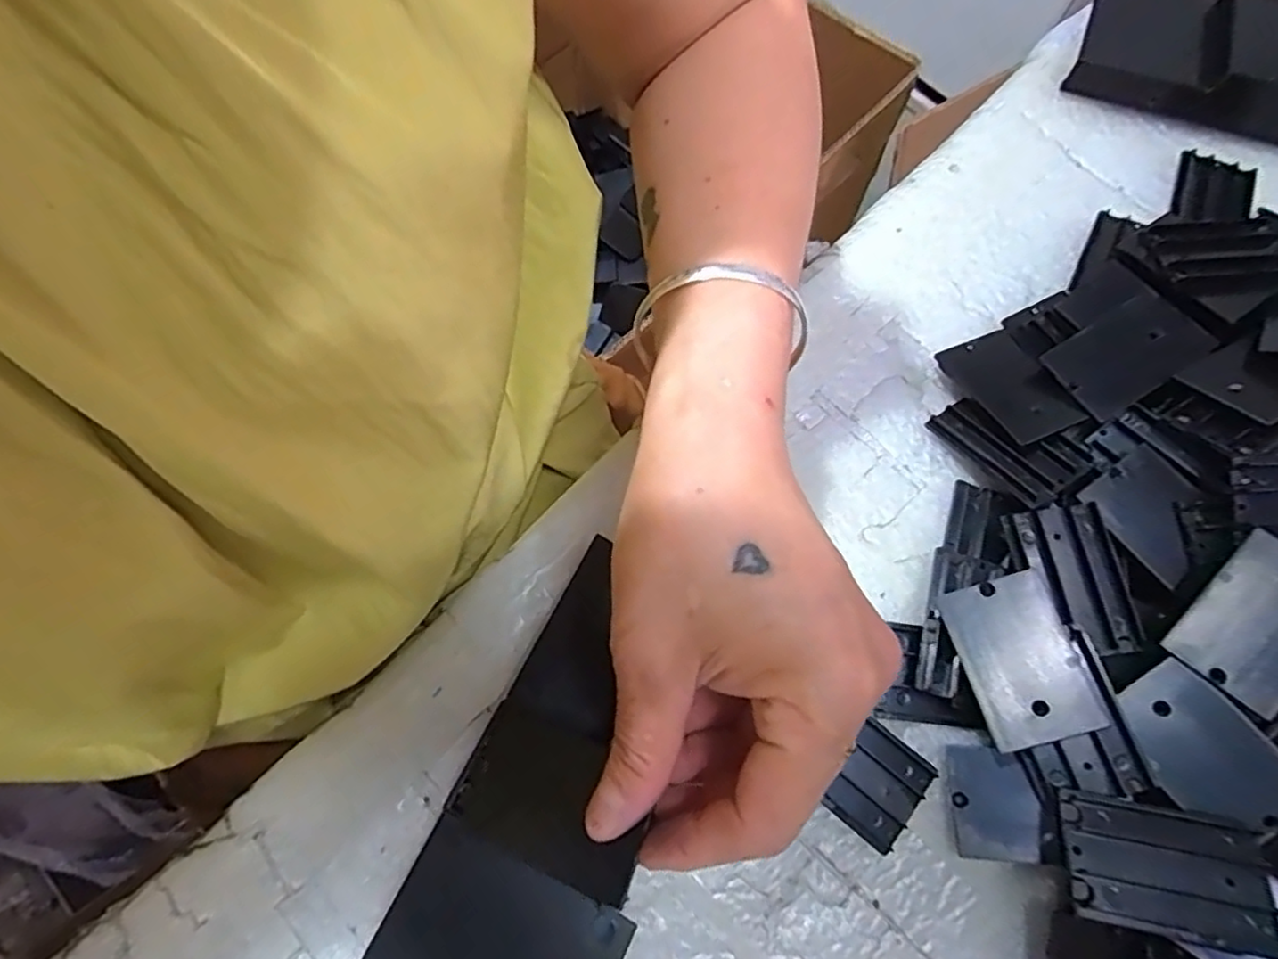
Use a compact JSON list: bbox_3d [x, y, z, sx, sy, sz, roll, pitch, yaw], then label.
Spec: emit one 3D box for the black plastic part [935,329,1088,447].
[{"bbox_3d":[0.158,-0.040,0.282,0.034,0.006,0.054,-25,61,0],"label":"black plastic part"}]

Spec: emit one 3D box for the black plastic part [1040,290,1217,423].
[{"bbox_3d":[0.204,-0.054,0.276,0.062,0.010,0.035,-31,75,-12],"label":"black plastic part"}]

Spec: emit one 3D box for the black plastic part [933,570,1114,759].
[{"bbox_3d":[0.132,0.062,0.229,0.035,0.007,0.054,-15,72,-7],"label":"black plastic part"}]

